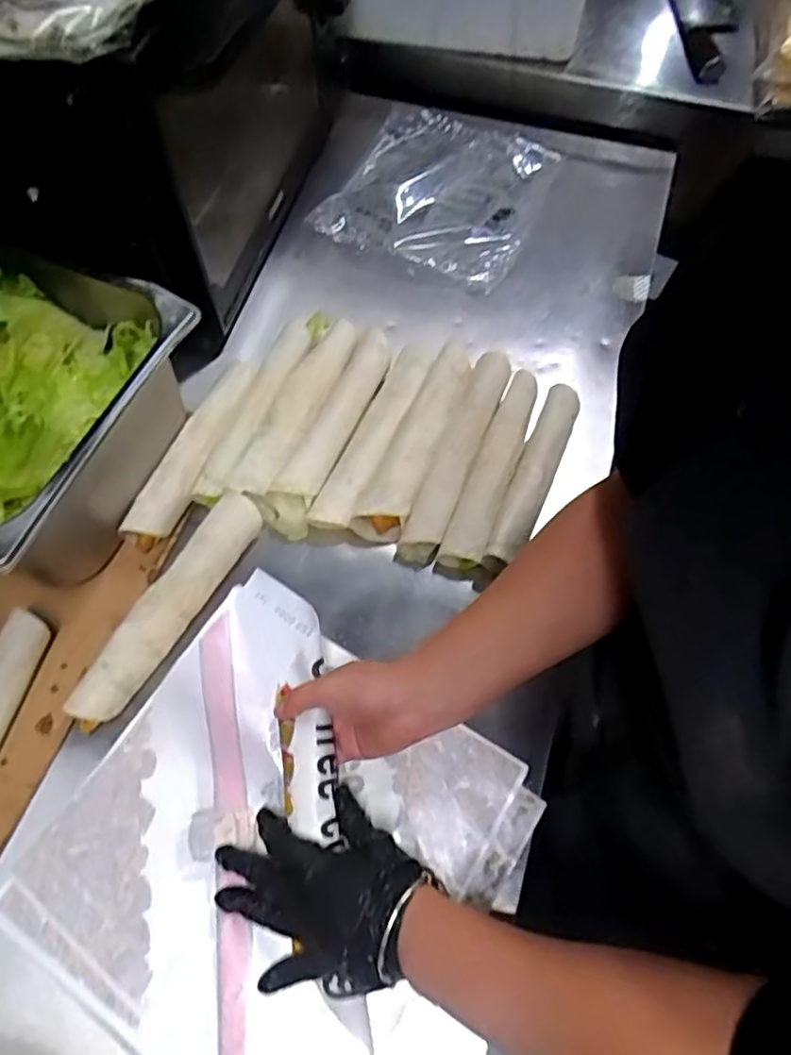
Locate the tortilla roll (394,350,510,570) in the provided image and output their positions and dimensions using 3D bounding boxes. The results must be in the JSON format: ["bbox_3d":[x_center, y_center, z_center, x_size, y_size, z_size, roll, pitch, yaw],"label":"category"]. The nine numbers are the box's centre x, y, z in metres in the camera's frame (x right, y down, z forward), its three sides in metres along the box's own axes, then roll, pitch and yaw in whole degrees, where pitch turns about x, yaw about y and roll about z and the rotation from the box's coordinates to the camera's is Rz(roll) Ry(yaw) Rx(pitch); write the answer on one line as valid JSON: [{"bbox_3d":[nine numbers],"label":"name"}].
[{"bbox_3d":[0.059,-0.067,0.617,0.041,0.040,0.228,20,65,9],"label":"tortilla roll"}]

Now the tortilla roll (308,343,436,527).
[{"bbox_3d":[-0.015,-0.094,0.645,0.040,0.030,0.225,22,66,10],"label":"tortilla roll"}]

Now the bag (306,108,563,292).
[{"bbox_3d":[0.059,-0.420,0.810,0.227,0.019,0.270,22,66,10],"label":"bag"}]

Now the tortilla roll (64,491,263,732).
[{"bbox_3d":[-0.193,0.064,0.561,0.045,0.032,0.223,29,67,13],"label":"tortilla roll"}]

